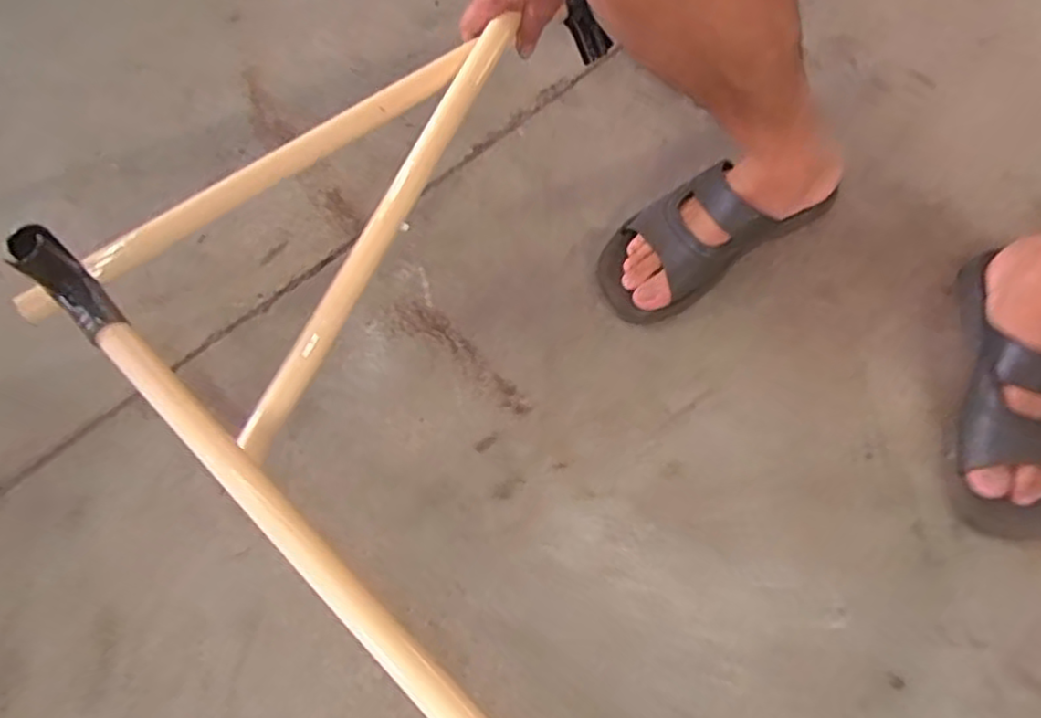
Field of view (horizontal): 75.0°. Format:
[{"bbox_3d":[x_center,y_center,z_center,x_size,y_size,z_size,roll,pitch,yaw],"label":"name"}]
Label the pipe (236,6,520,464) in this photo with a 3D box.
[{"bbox_3d":[-0.128,-0.120,0.626,0.029,0.027,0.459,27,82,13],"label":"pipe"}]

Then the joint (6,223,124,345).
[{"bbox_3d":[-0.371,-0.061,0.552,0.033,0.072,0.080,-38,68,-13],"label":"joint"}]

